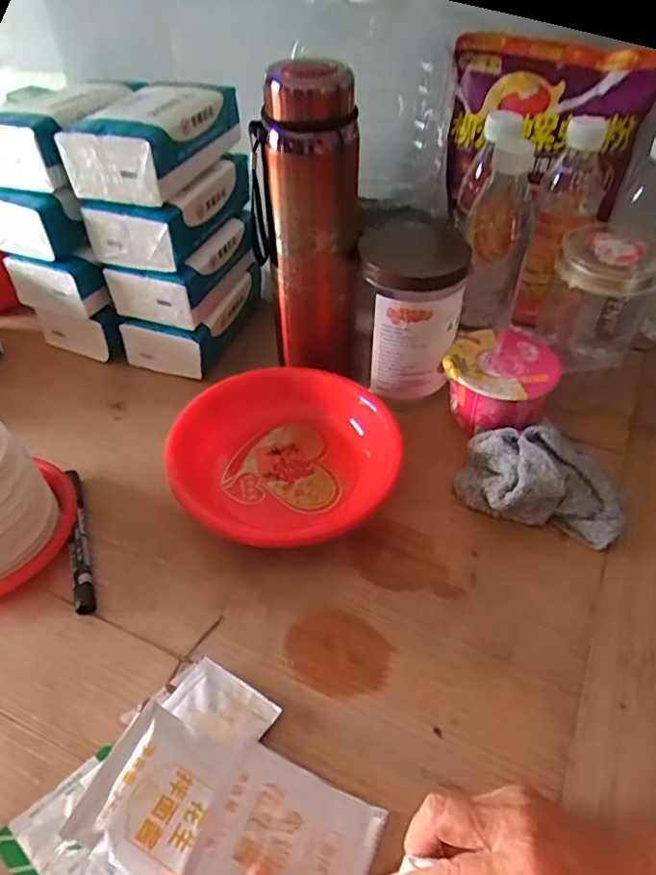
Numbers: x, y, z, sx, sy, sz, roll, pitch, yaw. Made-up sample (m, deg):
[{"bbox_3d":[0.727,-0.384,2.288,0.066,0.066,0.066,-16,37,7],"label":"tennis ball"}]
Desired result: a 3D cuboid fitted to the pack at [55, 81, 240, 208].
[{"bbox_3d":[-0.155,-0.270,0.540,0.091,0.054,0.149,16,47,15],"label":"pack"}]

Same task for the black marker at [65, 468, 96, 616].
[{"bbox_3d":[-0.198,0.078,0.480,0.013,0.016,0.139,-16,49,-14],"label":"black marker"}]

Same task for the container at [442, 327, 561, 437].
[{"bbox_3d":[0.158,-0.050,0.563,0.093,0.062,0.094,21,51,19],"label":"container"}]

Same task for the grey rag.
[{"bbox_3d":[0.176,0.034,0.499,0.126,0.051,0.078,12,48,11],"label":"grey rag"}]

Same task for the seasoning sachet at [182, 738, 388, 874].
[{"bbox_3d":[-0.023,0.227,0.338,0.092,0.008,0.076,26,46,6],"label":"seasoning sachet"}]

